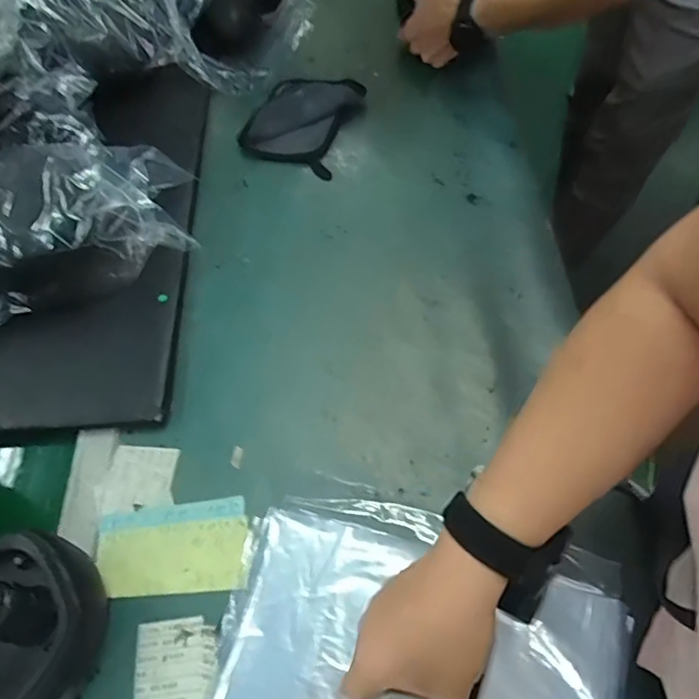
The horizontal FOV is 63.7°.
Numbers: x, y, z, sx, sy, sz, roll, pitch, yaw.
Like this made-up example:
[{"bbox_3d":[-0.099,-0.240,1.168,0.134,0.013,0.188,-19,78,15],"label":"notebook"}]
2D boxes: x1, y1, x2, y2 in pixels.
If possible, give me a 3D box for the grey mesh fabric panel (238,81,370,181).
[{"bbox_3d":[-0.065,-0.333,0.815,0.136,0.036,0.166,17,62,14],"label":"grey mesh fabric panel"}]

